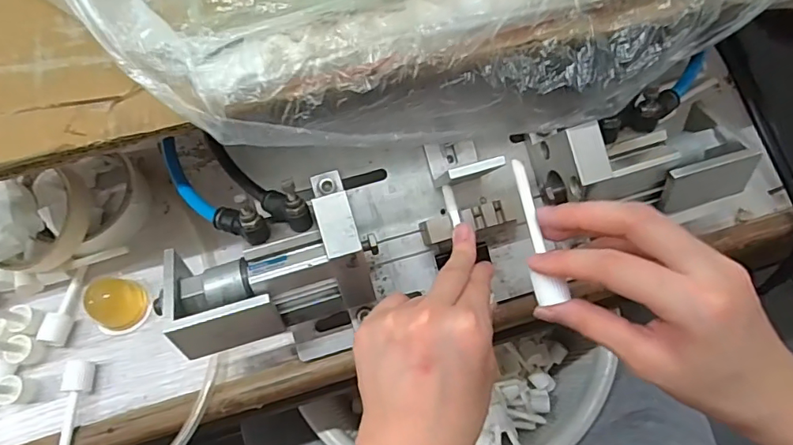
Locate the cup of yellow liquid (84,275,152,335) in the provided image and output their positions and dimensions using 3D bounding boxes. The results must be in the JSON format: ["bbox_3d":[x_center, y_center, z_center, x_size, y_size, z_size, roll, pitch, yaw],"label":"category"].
[{"bbox_3d":[-0.201,0.059,0.367,0.036,0.028,0.042,15,72,5],"label":"cup of yellow liquid"}]

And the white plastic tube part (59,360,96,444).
[{"bbox_3d":[-0.221,0.127,0.346,0.014,0.019,0.063,4,71,2],"label":"white plastic tube part"}]

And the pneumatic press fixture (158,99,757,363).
[{"bbox_3d":[0.029,-0.002,0.336,0.350,0.094,0.114,-19,72,-6],"label":"pneumatic press fixture"}]

